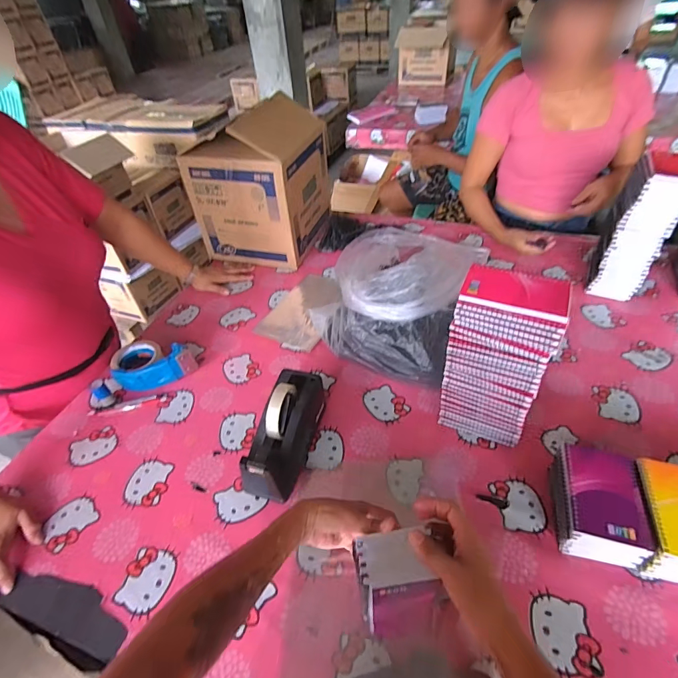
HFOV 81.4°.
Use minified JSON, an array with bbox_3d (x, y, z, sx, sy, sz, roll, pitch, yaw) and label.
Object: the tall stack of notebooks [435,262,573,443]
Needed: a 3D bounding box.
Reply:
[{"bbox_3d":[0.244,0.042,0.620,0.137,0.292,0.092,18,48,22],"label":"tall stack of notebooks"}]

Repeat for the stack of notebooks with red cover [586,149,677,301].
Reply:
[{"bbox_3d":[0.653,-0.238,0.860,0.109,0.284,0.149,20,49,24],"label":"stack of notebooks with red cover"}]

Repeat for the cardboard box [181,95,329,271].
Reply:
[{"bbox_3d":[-0.207,-0.417,1.112,0.275,0.349,0.296,11,46,17],"label":"cardboard box"}]

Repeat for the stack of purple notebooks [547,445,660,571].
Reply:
[{"bbox_3d":[0.358,0.227,0.546,0.097,0.089,0.131,8,46,14],"label":"stack of purple notebooks"}]

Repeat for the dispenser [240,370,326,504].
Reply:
[{"bbox_3d":[-0.091,0.150,0.654,0.079,0.121,0.206,10,46,15],"label":"dispenser"}]

